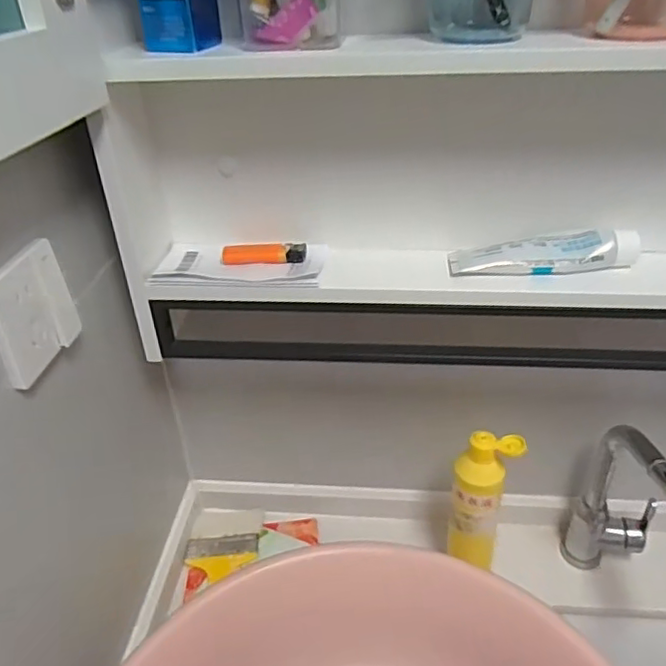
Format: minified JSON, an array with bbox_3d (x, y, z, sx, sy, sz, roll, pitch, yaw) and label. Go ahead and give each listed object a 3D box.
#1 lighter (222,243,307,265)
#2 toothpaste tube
[{"bbox_3d":[-0.066,-0.076,0.588,0.079,0.014,0.019,-1,34,2],"label":"lighter"},{"bbox_3d":[0.192,-0.074,0.552,0.165,0.030,0.039,3,34,7],"label":"toothpaste tube"}]

